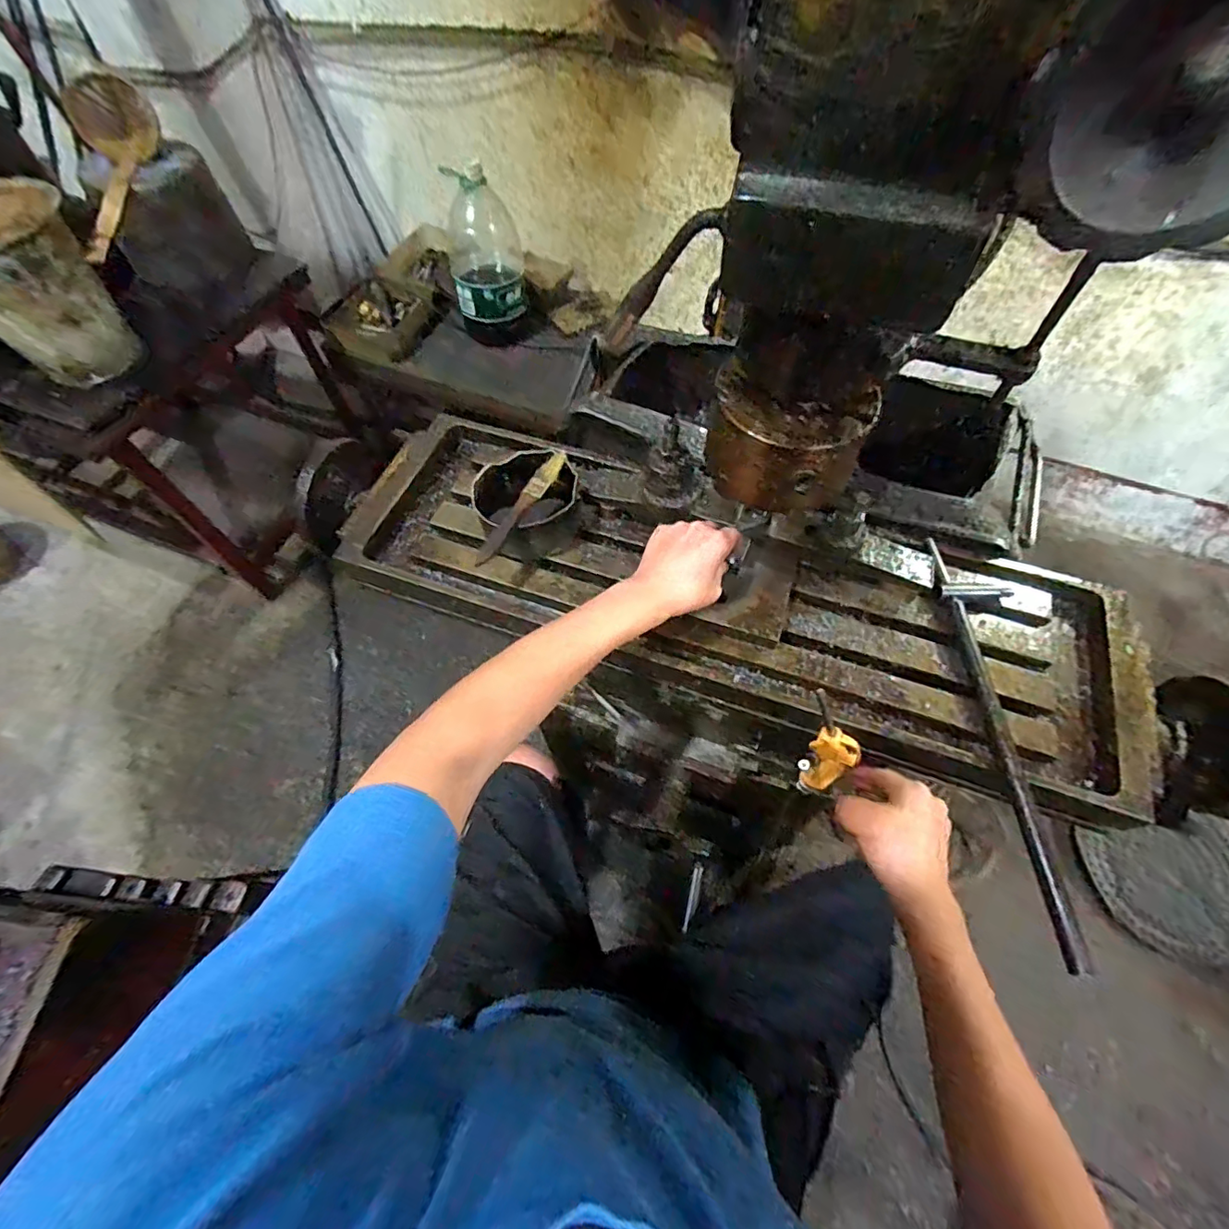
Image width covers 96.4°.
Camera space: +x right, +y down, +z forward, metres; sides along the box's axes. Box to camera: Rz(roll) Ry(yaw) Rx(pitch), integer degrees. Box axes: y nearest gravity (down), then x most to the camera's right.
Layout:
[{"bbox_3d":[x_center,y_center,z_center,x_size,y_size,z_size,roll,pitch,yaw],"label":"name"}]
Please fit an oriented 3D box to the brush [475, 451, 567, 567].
[{"bbox_3d":[-0.092,-0.109,0.547,0.019,0.019,0.148,27,64,14],"label":"brush"}]

